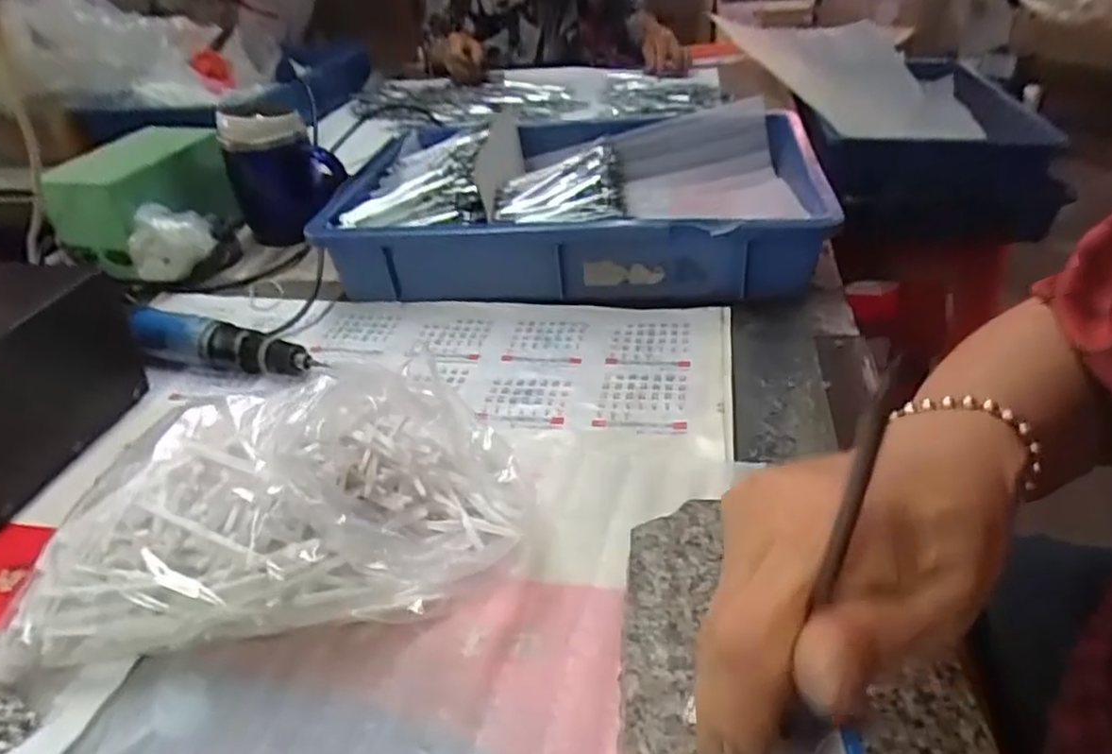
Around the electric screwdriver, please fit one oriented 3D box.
[{"bbox_3d":[-0.261,-0.025,0.534,0.165,0.036,0.033,5,38,13],"label":"electric screwdriver"}]

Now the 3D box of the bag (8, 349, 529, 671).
[{"bbox_3d":[-0.140,0.060,0.356,0.240,0.099,0.145,-9,37,-6],"label":"bag"}]

